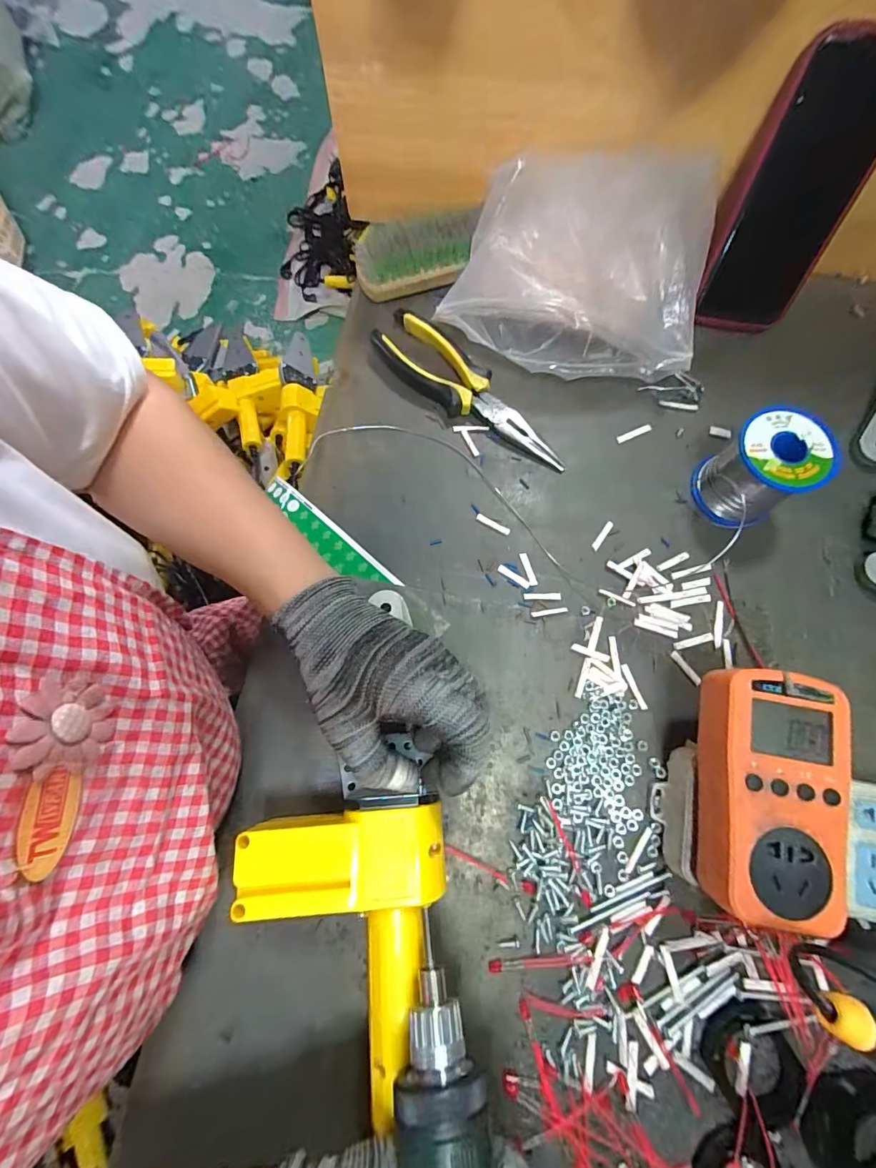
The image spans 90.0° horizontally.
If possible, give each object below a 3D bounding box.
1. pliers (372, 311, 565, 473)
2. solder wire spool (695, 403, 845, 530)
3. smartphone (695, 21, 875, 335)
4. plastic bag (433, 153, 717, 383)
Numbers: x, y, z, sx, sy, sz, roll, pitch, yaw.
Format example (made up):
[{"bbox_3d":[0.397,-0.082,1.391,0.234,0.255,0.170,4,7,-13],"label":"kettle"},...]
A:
[{"bbox_3d":[0.024,-0.158,0.367,0.188,0.027,0.048,43,78,10],"label":"pliers"},{"bbox_3d":[0.245,-0.087,0.333,0.070,0.061,0.062,-36,78,-10],"label":"solder wire spool"},{"bbox_3d":[0.268,-0.292,0.338,0.084,0.169,0.016,21,53,11],"label":"smartphone"},{"bbox_3d":[0.116,-0.258,0.363,0.200,0.092,0.141,12,75,3],"label":"plastic bag"}]

